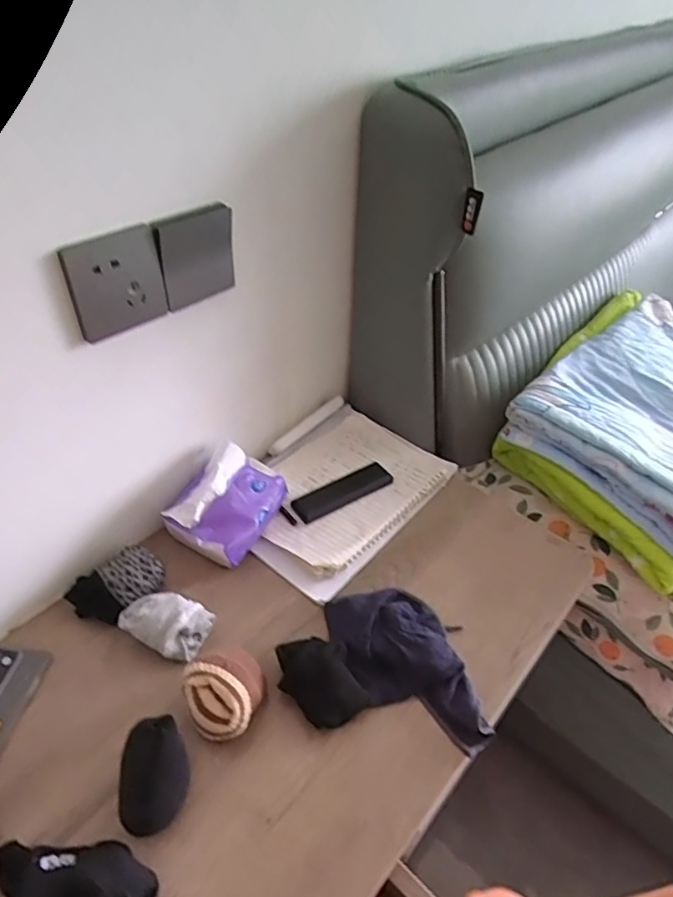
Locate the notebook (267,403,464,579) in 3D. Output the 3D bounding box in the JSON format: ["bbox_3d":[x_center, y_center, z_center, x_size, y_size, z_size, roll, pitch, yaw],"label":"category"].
[{"bbox_3d":[0.014,0.053,0.764,0.188,0.028,0.258,31,50,27],"label":"notebook"}]

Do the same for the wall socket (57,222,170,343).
[{"bbox_3d":[-0.195,-0.148,0.502,0.085,0.085,0.009,-33,53,-32],"label":"wall socket"}]

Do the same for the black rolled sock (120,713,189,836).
[{"bbox_3d":[-0.157,0.285,0.487,0.054,0.056,0.078,-7,44,-10],"label":"black rolled sock"}]

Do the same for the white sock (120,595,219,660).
[{"bbox_3d":[-0.180,0.182,0.592,0.082,0.050,0.058,17,45,16],"label":"white sock"}]

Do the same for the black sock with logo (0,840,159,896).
[{"bbox_3d":[-0.206,0.340,0.430,0.126,0.044,0.064,4,43,1],"label":"black sock with logo"}]

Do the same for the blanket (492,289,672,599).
[{"bbox_3d":[0.480,-0.040,0.851,0.416,0.152,0.357,-29,51,-30],"label":"blanket"}]

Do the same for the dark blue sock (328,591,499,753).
[{"bbox_3d":[0.072,0.218,0.577,0.119,0.032,0.184,-12,45,-15],"label":"dark blue sock"}]

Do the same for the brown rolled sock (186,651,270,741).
[{"bbox_3d":[-0.102,0.238,0.535,0.073,0.060,0.067,1,43,-1],"label":"brown rolled sock"}]

